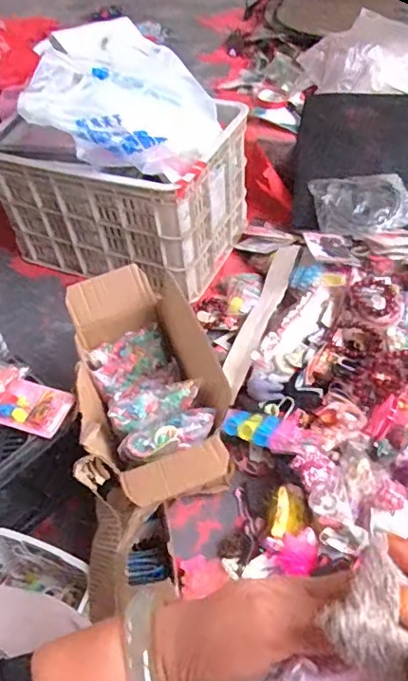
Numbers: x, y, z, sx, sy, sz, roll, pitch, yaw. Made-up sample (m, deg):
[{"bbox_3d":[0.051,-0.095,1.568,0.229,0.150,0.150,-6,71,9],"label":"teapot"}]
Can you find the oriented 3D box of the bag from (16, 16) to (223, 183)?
[{"bbox_3d":[-0.144,-0.476,1.042,0.328,0.164,0.359,-6,48,1],"label":"bag"}]

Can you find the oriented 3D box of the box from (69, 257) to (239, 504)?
[{"bbox_3d":[-0.089,0.061,0.825,0.196,0.115,0.389,-16,49,-8],"label":"box"}]

